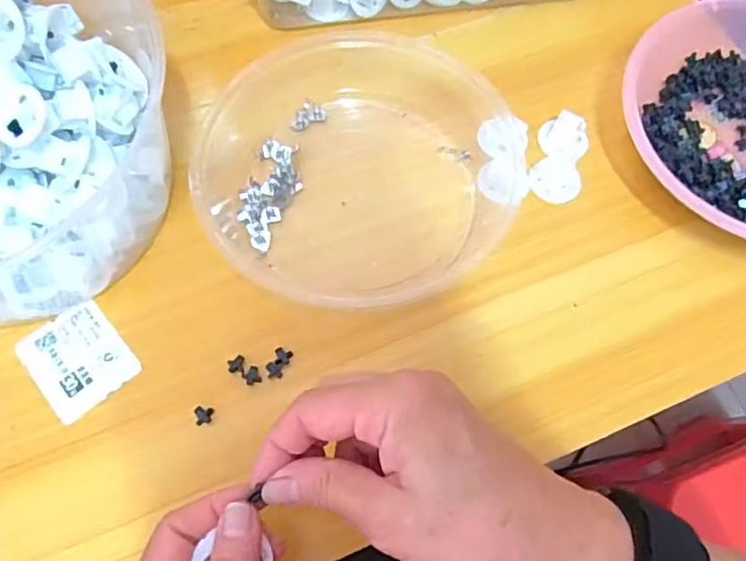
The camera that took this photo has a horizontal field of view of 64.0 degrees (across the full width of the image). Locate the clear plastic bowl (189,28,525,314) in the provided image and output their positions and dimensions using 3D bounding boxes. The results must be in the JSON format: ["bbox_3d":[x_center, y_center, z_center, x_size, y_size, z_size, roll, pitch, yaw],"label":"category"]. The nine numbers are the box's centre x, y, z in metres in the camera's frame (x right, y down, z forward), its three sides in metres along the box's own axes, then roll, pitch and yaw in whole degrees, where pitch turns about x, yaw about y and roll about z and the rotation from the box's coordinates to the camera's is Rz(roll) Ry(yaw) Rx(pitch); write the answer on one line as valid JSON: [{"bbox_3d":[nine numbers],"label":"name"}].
[{"bbox_3d":[-0.005,-0.076,0.370,0.190,0.042,0.183,0,68,-1],"label":"clear plastic bowl"}]

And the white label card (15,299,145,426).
[{"bbox_3d":[-0.167,0.044,0.340,0.049,0.004,0.058,-38,72,-20],"label":"white label card"}]

